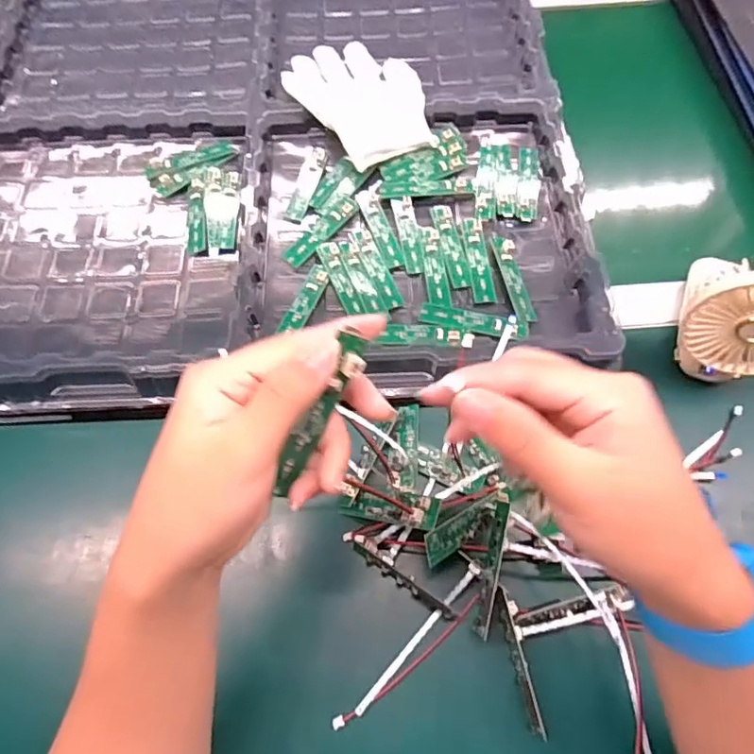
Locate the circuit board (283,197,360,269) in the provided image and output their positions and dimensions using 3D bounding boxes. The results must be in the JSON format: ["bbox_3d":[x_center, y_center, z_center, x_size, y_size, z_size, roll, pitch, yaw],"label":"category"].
[{"bbox_3d":[-0.047,-0.126,0.455,0.019,0.004,0.083,37,70,16],"label":"circuit board"}]

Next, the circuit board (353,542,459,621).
[{"bbox_3d":[0.018,0.139,0.364,0.081,0.020,0.008,31,68,14],"label":"circuit board"}]

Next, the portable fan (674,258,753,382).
[{"bbox_3d":[0.256,-0.038,0.377,0.092,0.106,0.042,16,66,8],"label":"portable fan"}]

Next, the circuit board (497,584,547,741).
[{"bbox_3d":[0.090,0.178,0.337,0.005,0.022,0.083,-5,59,-11],"label":"circuit board"}]

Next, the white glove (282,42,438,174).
[{"bbox_3d":[-0.012,-0.270,0.512,0.115,0.020,0.167,-28,67,-12],"label":"white glove"}]

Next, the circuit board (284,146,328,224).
[{"bbox_3d":[-0.063,-0.173,0.478,0.018,0.005,0.082,14,65,7],"label":"circuit board"}]

